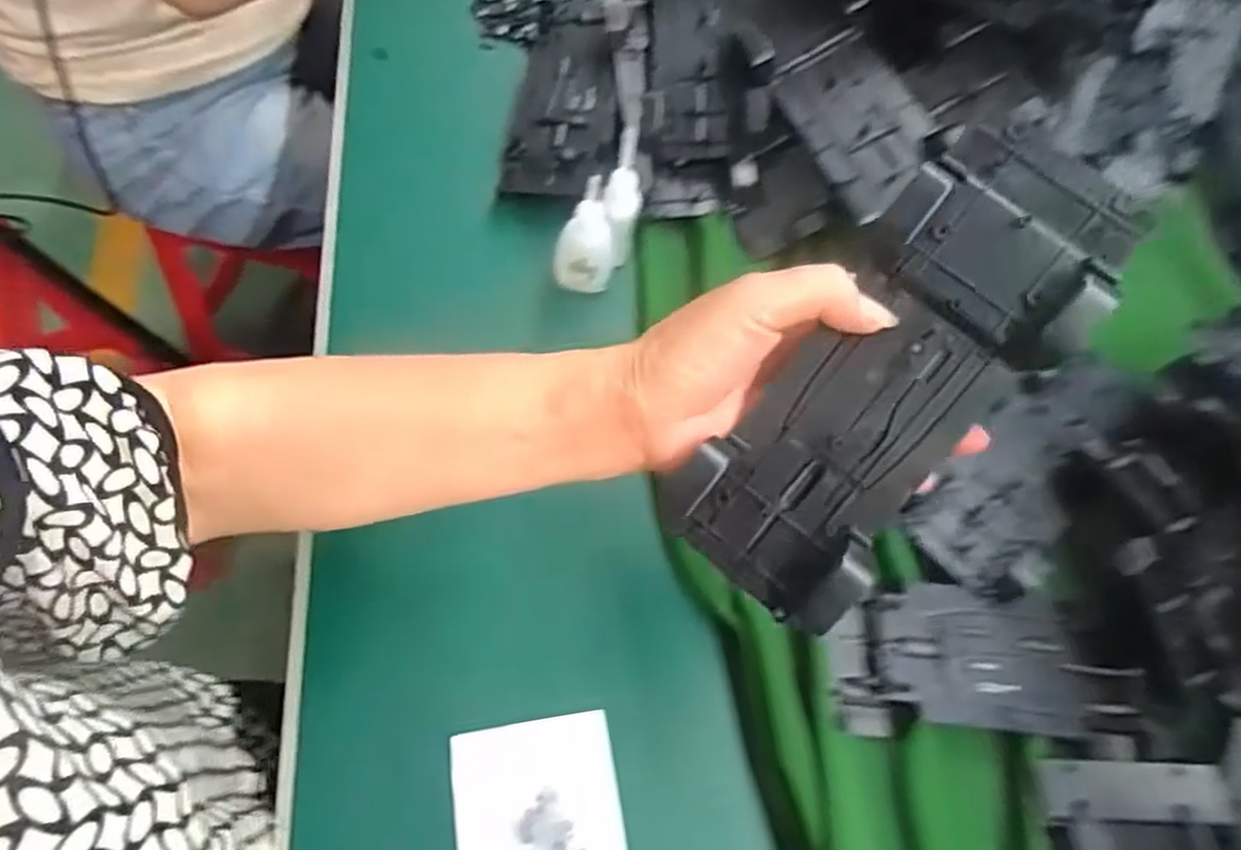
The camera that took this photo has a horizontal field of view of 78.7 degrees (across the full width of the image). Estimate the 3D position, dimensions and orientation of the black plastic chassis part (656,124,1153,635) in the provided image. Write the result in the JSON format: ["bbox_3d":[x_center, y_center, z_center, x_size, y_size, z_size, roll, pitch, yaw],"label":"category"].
[{"bbox_3d":[0.099,-0.013,0.279,0.077,0.029,0.190,42,103,18],"label":"black plastic chassis part"}]

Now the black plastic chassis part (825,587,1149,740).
[{"bbox_3d":[0.175,0.113,0.371,0.149,0.014,0.068,2,63,-4],"label":"black plastic chassis part"}]

